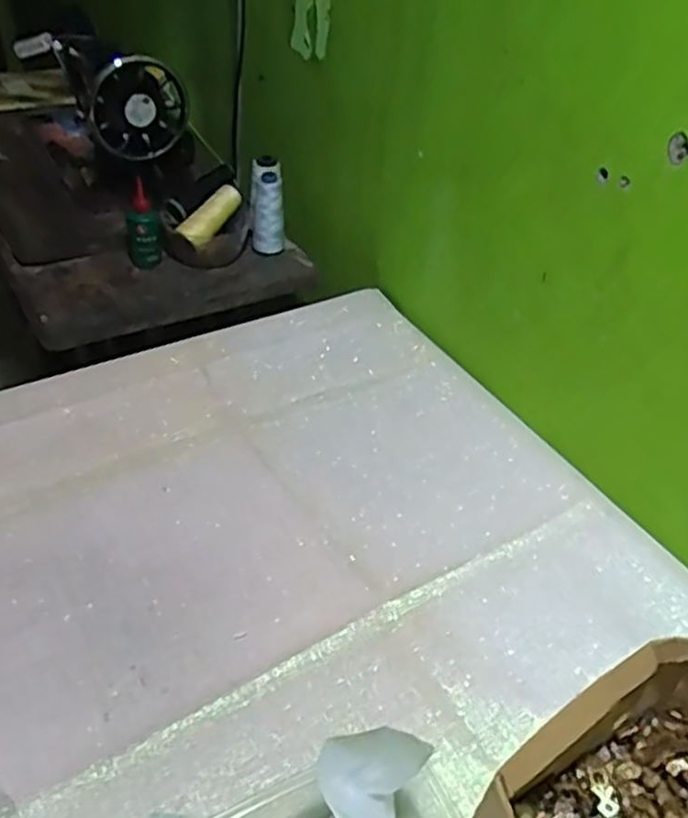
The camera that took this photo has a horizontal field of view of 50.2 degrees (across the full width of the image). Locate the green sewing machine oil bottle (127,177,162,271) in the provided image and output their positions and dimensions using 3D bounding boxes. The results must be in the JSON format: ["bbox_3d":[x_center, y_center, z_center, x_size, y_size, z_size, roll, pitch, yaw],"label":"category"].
[{"bbox_3d":[-0.274,-0.254,0.993,0.040,0.129,0.042,-9,42,-15],"label":"green sewing machine oil bottle"}]

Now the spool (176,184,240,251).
[{"bbox_3d":[-0.182,-0.267,1.020,0.034,0.034,0.105,31,72,28],"label":"spool"}]

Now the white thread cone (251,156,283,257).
[{"bbox_3d":[-0.109,-0.288,1.051,0.046,0.137,0.047,0,20,-4],"label":"white thread cone"}]

